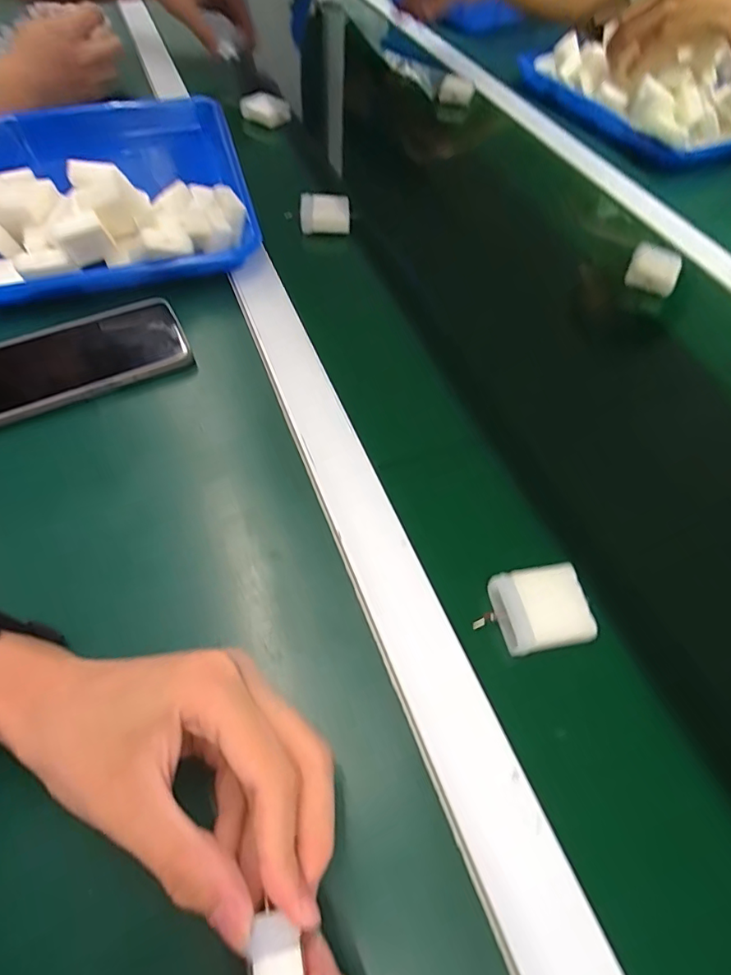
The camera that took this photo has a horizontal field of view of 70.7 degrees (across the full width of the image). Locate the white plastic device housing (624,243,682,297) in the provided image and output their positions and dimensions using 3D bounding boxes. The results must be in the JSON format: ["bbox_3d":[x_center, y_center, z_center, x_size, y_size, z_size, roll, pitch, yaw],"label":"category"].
[{"bbox_3d":[0.276,-0.210,0.491,0.045,0.029,0.037,20,56,8],"label":"white plastic device housing"}]

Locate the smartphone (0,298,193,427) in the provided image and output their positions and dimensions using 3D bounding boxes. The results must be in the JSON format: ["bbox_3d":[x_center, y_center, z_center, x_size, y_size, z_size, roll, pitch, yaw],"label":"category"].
[{"bbox_3d":[-0.222,-0.095,0.388,0.165,0.015,0.081,-24,57,-18],"label":"smartphone"}]

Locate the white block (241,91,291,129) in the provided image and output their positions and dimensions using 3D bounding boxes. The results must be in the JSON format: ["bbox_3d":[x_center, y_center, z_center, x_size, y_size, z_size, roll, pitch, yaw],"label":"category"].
[{"bbox_3d":[-0.124,-0.471,0.643,0.058,0.029,0.026,16,56,6],"label":"white block"}]

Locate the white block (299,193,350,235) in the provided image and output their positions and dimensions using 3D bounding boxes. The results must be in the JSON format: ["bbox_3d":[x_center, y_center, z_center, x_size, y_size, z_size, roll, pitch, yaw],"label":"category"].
[{"bbox_3d":[-0.041,-0.271,0.511,0.048,0.028,0.032,-1,55,-6],"label":"white block"}]

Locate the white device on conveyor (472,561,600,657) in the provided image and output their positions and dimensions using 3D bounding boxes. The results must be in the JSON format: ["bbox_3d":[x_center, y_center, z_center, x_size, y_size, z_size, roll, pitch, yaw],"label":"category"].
[{"bbox_3d":[0.094,0.068,0.287,0.057,0.015,0.043,-7,56,-10],"label":"white device on conveyor"}]

